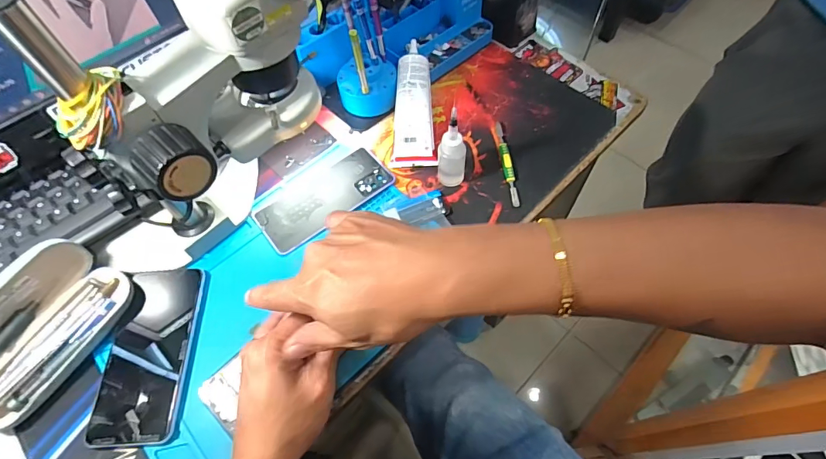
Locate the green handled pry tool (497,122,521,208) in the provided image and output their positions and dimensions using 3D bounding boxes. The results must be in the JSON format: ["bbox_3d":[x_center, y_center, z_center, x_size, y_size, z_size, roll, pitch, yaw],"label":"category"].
[{"bbox_3d":[0.110,-0.081,0.514,0.011,0.006,0.122,-5,60,-1],"label":"green handled pry tool"}]

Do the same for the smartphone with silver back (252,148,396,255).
[{"bbox_3d":[-0.103,-0.039,0.504,0.155,0.008,0.072,-34,64,-16],"label":"smartphone with silver back"}]

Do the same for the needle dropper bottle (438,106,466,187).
[{"bbox_3d":[0.042,-0.082,0.464,0.030,0.101,0.026,4,60,5],"label":"needle dropper bottle"}]

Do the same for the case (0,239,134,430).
[{"bbox_3d":[-0.347,0.091,0.391,0.082,0.068,0.162,25,64,16],"label":"case"}]

